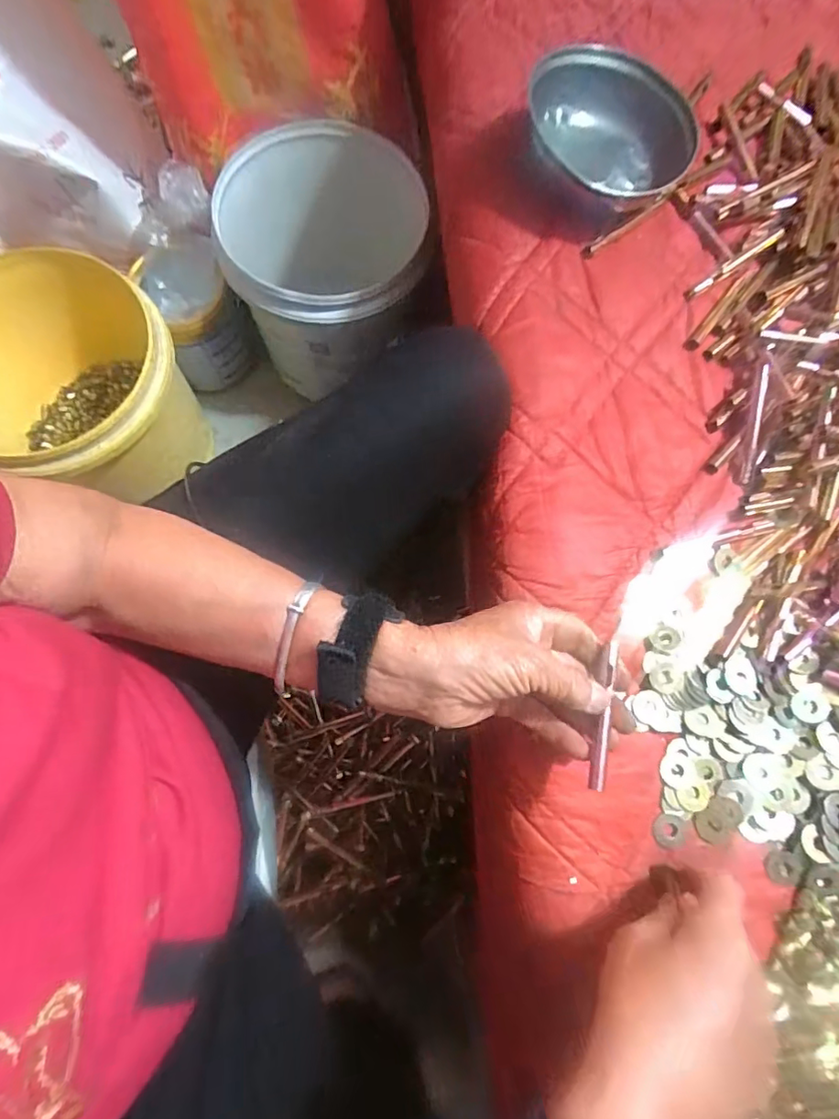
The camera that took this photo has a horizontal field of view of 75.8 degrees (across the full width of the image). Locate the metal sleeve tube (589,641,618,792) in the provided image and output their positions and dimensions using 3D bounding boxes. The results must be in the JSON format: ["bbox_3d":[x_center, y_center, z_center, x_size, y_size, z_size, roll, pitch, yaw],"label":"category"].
[{"bbox_3d":[0.111,0.092,0.324,0.009,0.007,0.088,14,73,2],"label":"metal sleeve tube"}]

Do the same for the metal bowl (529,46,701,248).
[{"bbox_3d":[0.148,-0.325,0.433,0.126,0.063,0.123,0,77,-1],"label":"metal bowl"}]

